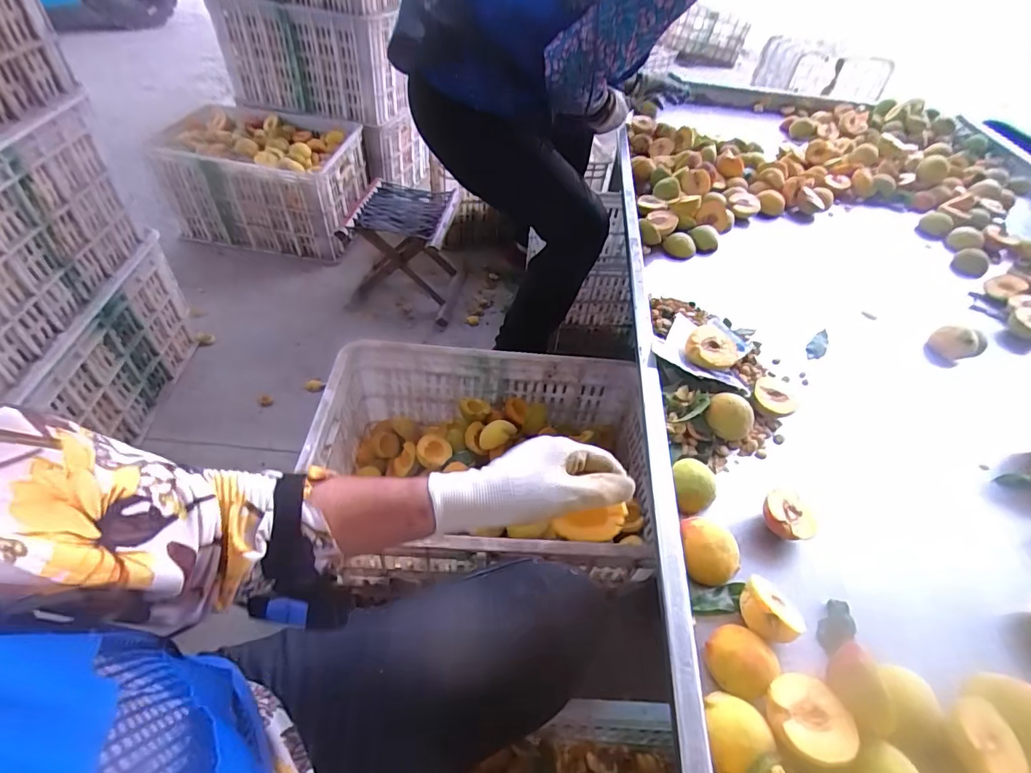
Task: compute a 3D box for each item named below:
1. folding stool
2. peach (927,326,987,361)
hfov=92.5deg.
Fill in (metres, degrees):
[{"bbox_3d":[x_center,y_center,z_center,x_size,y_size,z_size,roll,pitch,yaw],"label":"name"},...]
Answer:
[{"bbox_3d":[-0.279,-0.341,1.266,0.242,0.246,0.262,9,47,2],"label":"folding stool"},{"bbox_3d":[0.680,-0.069,0.756,0.061,0.043,0.061,-28,56,-28],"label":"peach"}]

